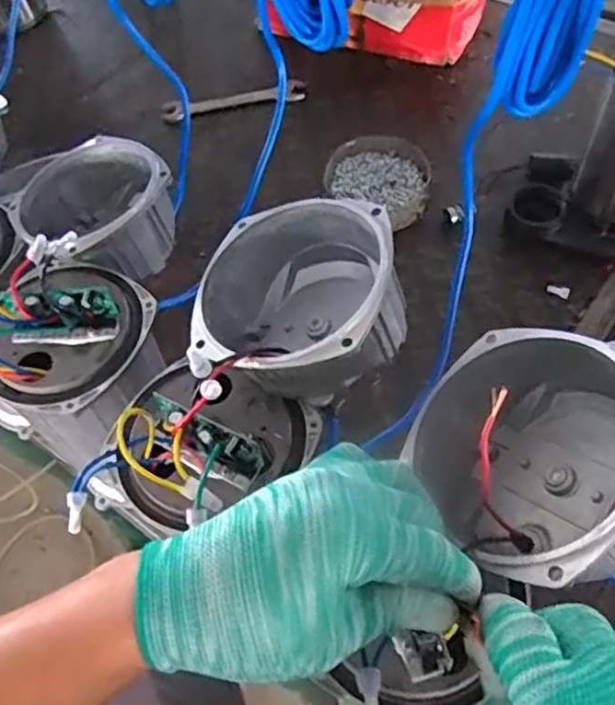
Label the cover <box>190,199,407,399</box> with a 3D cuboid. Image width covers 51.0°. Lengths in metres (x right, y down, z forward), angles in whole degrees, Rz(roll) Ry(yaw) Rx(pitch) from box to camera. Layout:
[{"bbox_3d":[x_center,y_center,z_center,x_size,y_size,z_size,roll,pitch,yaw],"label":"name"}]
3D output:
[{"bbox_3d":[-0.006,-0.032,0.439,0.137,0.095,0.136,-5,57,2],"label":"cover"}]

